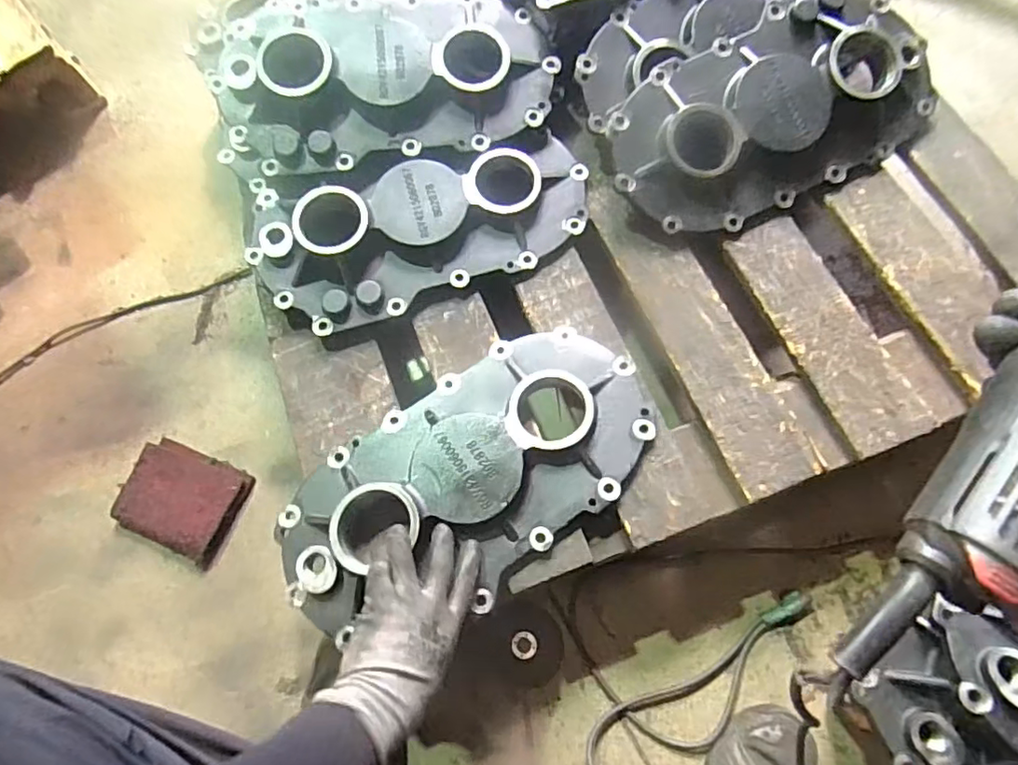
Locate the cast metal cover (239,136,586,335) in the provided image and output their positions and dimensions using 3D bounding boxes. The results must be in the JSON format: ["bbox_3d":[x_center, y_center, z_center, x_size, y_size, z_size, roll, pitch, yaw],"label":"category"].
[{"bbox_3d":[-0.100,-0.190,0.709,0.405,0.054,0.194,-16,70,-6],"label":"cast metal cover"}]

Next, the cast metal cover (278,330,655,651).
[{"bbox_3d":[-0.040,0.089,0.612,0.397,0.040,0.215,-38,74,-13],"label":"cast metal cover"}]

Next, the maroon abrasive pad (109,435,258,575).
[{"bbox_3d":[-0.420,0.149,0.772,0.152,0.026,0.124,19,72,12],"label":"maroon abrasive pad"}]

